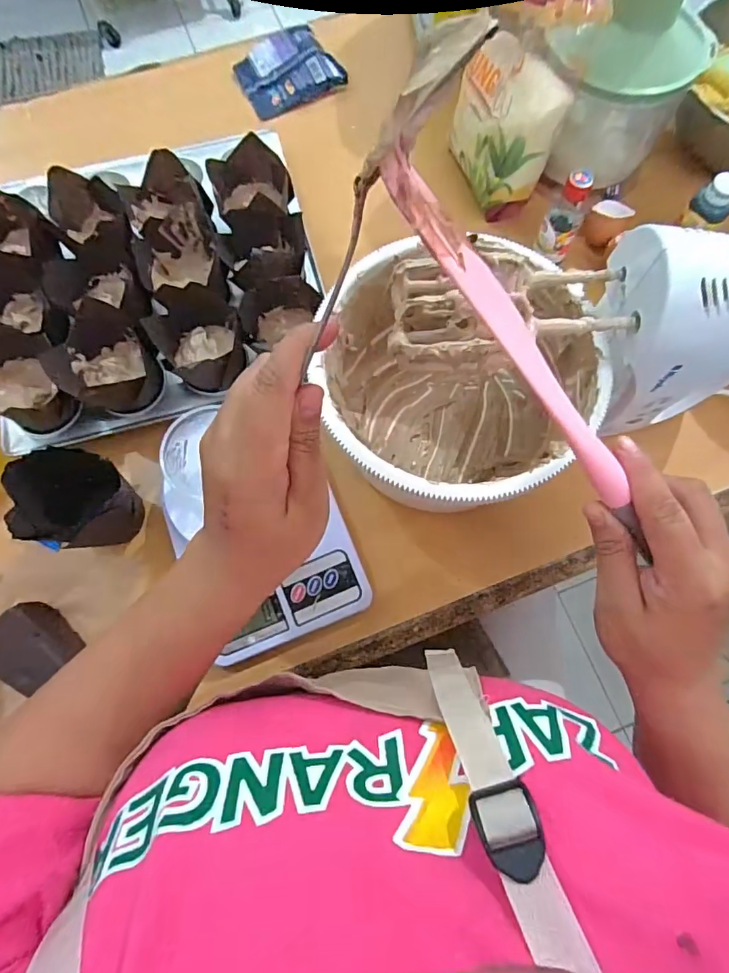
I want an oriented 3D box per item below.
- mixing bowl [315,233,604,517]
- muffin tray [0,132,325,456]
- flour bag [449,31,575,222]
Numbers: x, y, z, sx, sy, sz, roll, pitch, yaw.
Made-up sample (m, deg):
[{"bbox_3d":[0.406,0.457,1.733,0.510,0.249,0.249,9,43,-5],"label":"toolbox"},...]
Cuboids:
[{"bbox_3d":[0.066,-0.068,0.396,0.192,0.111,0.186,0,73,0],"label":"mixing bowl"},{"bbox_3d":[-0.199,-0.181,0.453,0.306,0.052,0.236,-15,74,-4],"label":"muffin tray"},{"bbox_3d":[0.133,-0.338,0.478,0.087,0.122,0.098,-2,73,0],"label":"flour bag"}]

